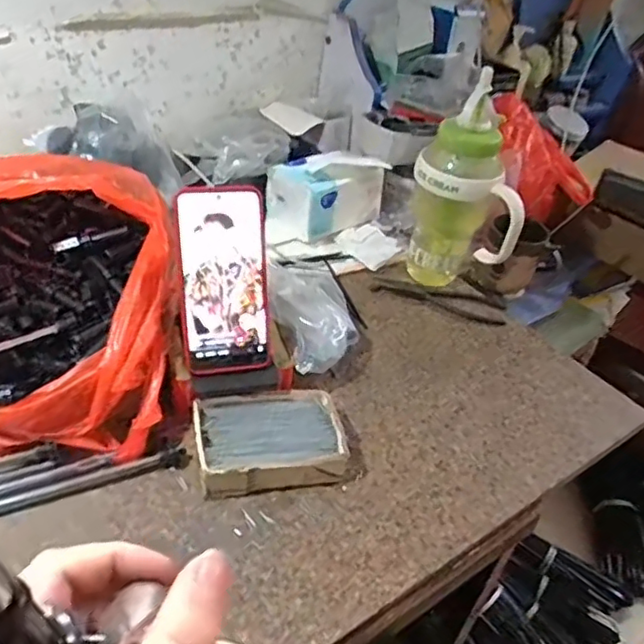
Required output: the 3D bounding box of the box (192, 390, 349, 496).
[{"bbox_3d":[-0.046,0.111,0.554,0.130,0.041,0.093,-7,40,-17],"label":"box"}]

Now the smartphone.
[{"bbox_3d":[-0.087,-0.036,0.548,0.080,0.166,0.008,-6,11,-16],"label":"smartphone"}]

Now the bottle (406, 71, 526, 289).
[{"bbox_3d":[0.175,-0.150,0.748,0.130,0.248,0.094,12,39,6],"label":"bottle"}]

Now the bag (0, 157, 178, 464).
[{"bbox_3d":[-0.254,-0.035,0.547,0.233,0.183,0.237,3,38,-5],"label":"bag"}]

